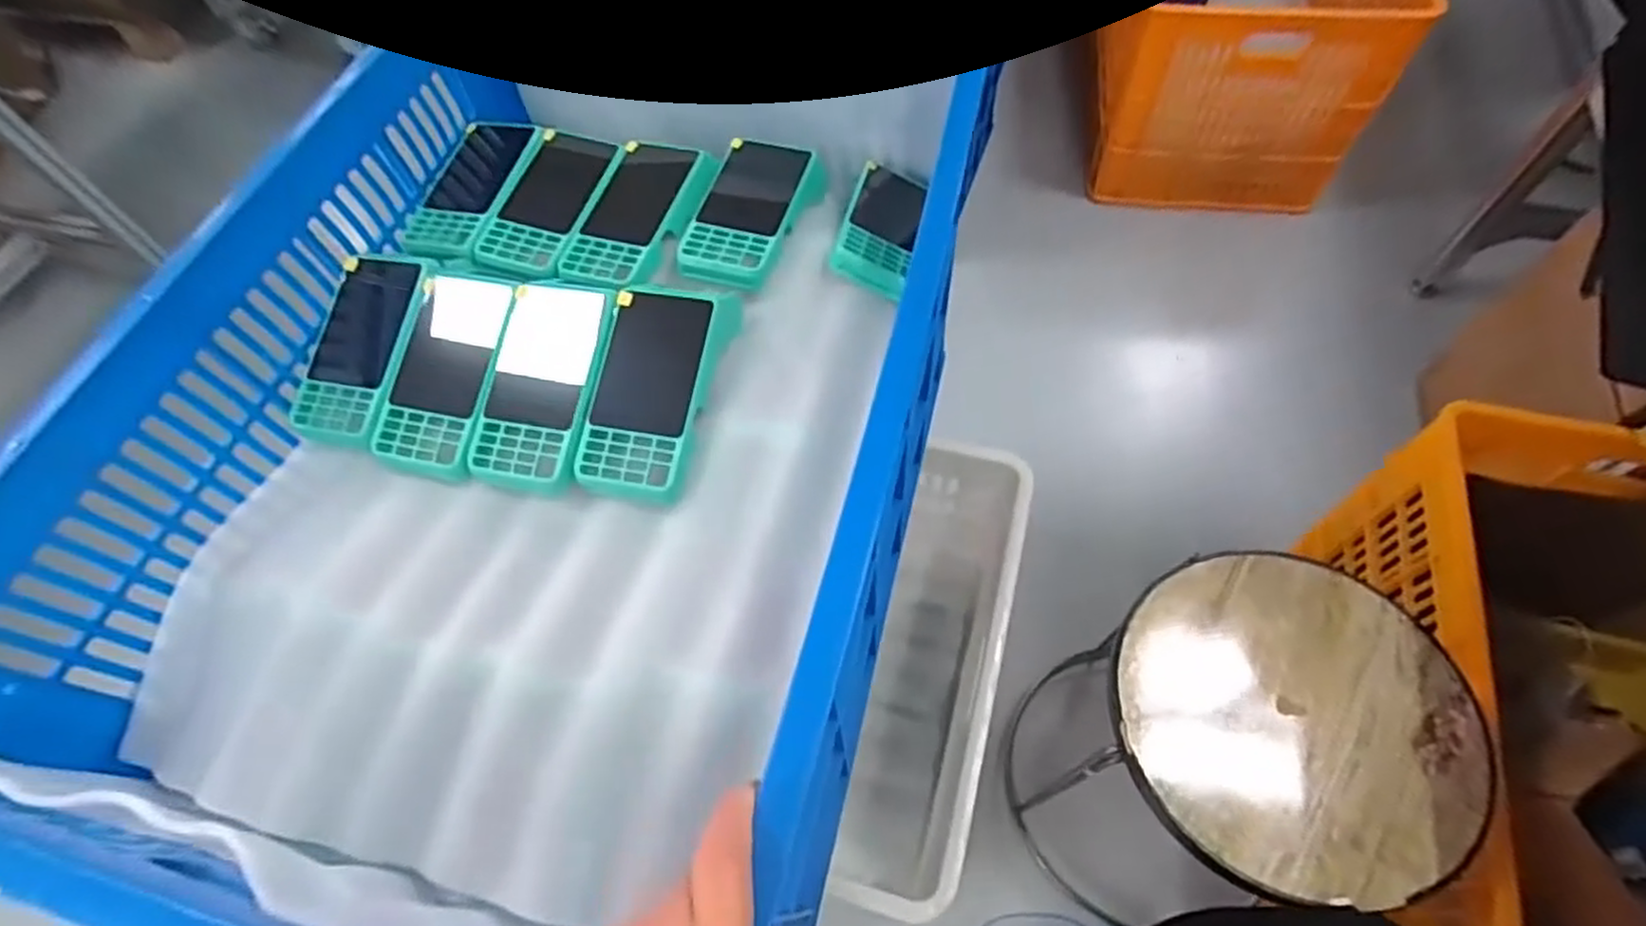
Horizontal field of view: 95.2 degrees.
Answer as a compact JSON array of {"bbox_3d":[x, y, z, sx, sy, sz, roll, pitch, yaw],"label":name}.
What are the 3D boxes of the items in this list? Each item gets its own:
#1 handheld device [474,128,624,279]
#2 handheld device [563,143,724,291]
[{"bbox_3d":[-0.232,-0.223,0.635,0.087,0.018,0.151,15,63,11],"label":"handheld device"},{"bbox_3d":[-0.154,-0.207,0.616,0.080,0.025,0.145,19,64,13],"label":"handheld device"}]

